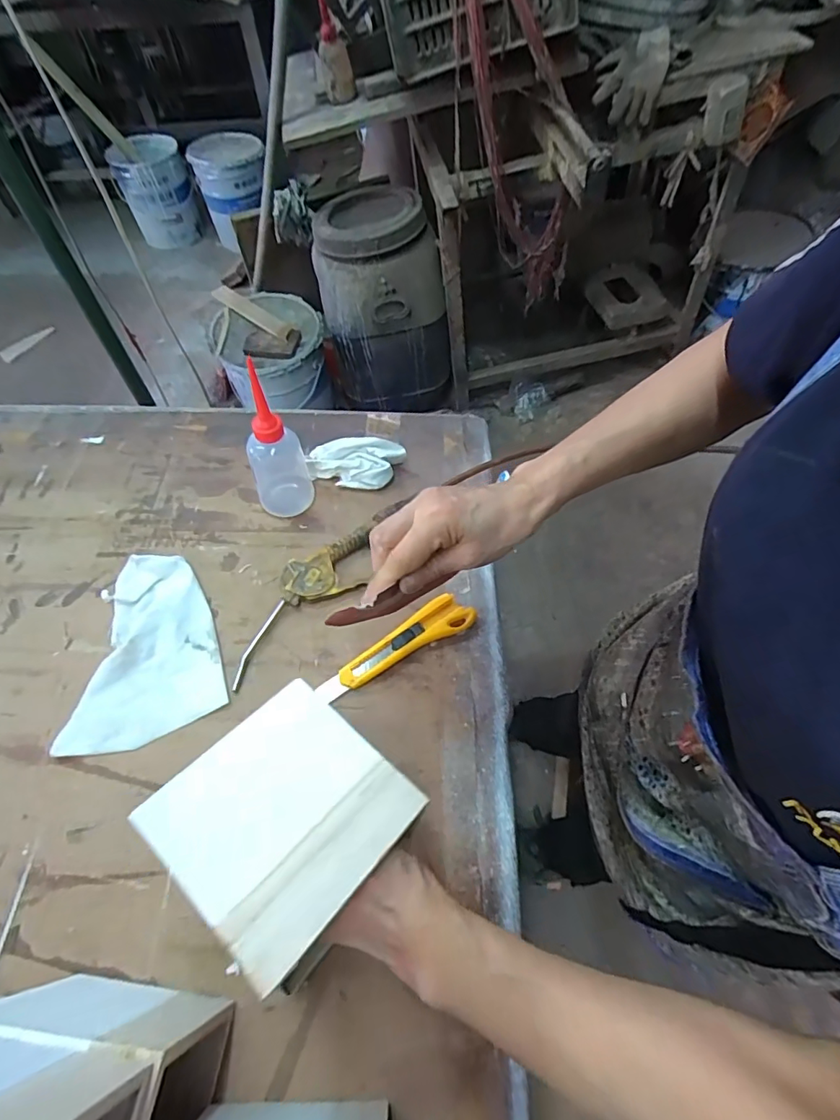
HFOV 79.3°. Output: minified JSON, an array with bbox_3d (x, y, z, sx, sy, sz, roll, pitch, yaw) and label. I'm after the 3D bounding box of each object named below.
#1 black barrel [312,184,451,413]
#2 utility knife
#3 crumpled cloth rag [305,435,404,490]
[{"bbox_3d":[-0.109,-0.698,1.436,0.318,0.513,0.289,-18,59,-10],"label":"black barrel"},{"bbox_3d":[-0.024,0.083,0.500,0.165,0.015,0.039,-25,61,-16],"label":"utility knife"},{"bbox_3d":[-0.079,-0.119,0.610,0.116,0.044,0.056,7,58,3],"label":"crumpled cloth rag"}]

